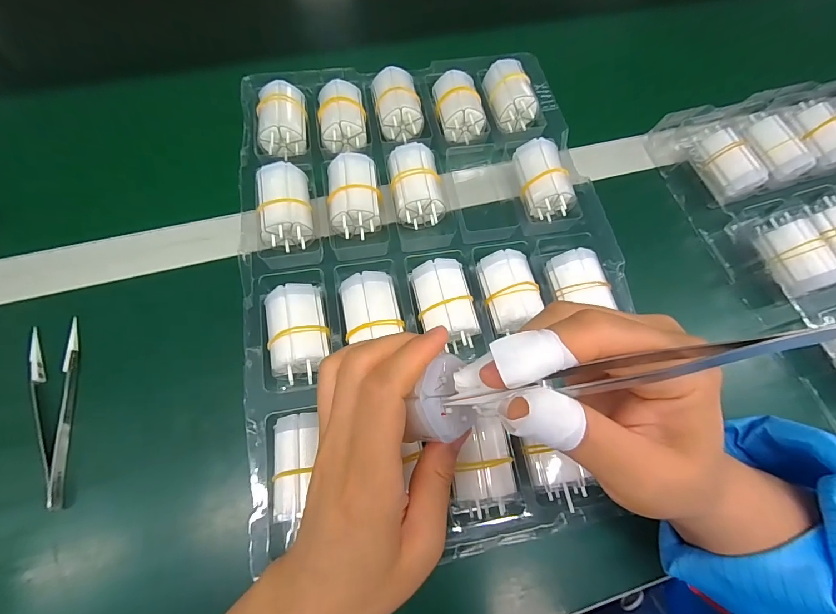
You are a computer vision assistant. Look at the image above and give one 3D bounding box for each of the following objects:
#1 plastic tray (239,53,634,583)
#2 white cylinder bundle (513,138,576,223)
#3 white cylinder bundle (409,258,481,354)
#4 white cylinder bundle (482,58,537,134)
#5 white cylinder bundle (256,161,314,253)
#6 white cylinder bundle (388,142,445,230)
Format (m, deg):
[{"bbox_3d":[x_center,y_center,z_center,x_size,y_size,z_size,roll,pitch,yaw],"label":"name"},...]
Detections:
[{"bbox_3d":[0.007,-0.059,0.309,0.283,0.038,0.378,-8,69,-6],"label":"plastic tray"},{"bbox_3d":[0.105,-0.107,0.328,0.042,0.031,0.063,-6,69,-6],"label":"white cylinder bundle"},{"bbox_3d":[0.019,0.000,0.285,0.039,0.036,0.063,-12,70,-8],"label":"white cylinder bundle"},{"bbox_3d":[0.086,-0.200,0.366,0.038,0.029,0.061,-7,69,-6],"label":"white cylinder bundle"},{"bbox_3d":[-0.103,-0.079,0.303,0.038,0.030,0.060,-10,70,-7],"label":"white cylinder bundle"},{"bbox_3d":[-0.002,-0.098,0.321,0.038,0.039,0.060,-8,69,-6],"label":"white cylinder bundle"}]

